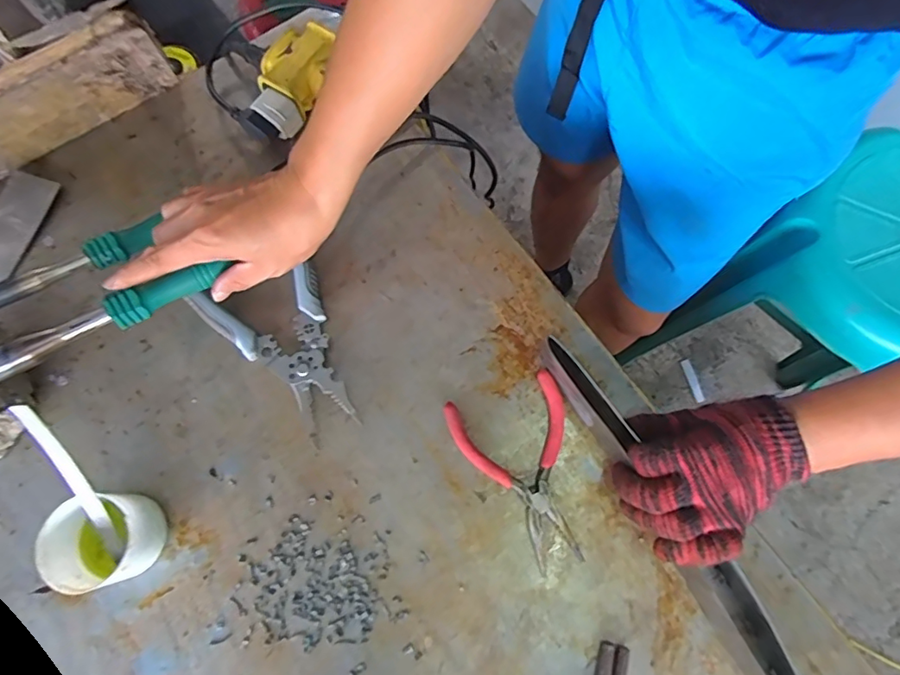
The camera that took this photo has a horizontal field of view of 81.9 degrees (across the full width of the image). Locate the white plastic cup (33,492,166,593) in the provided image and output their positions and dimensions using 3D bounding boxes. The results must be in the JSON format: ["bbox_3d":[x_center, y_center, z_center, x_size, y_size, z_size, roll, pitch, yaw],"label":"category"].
[{"bbox_3d":[-0.255,0.151,0.391,0.070,0.051,0.063,-15,74,-3],"label":"white plastic cup"}]

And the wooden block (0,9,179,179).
[{"bbox_3d":[-0.403,-0.177,0.457,0.321,0.105,0.028,-35,76,-9],"label":"wooden block"}]

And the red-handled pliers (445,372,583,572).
[{"bbox_3d":[0.060,0.110,0.421,0.095,0.013,0.144,-16,74,-4],"label":"red-handled pliers"}]

